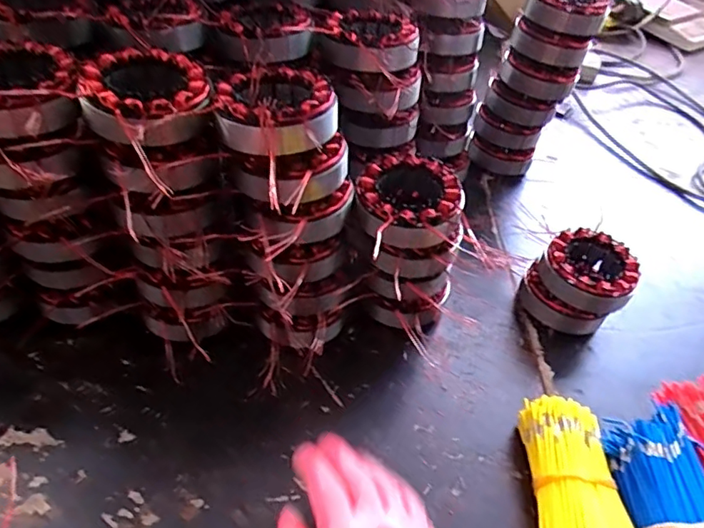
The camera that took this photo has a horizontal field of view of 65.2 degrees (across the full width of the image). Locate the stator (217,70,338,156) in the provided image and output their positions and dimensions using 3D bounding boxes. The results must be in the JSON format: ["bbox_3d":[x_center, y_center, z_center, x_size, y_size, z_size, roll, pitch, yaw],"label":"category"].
[{"bbox_3d":[-0.052,-0.110,0.391,0.083,0.032,0.086,1,44,-8],"label":"stator"}]

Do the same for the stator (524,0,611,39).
[{"bbox_3d":[0.237,-0.285,0.610,0.089,0.037,0.070,22,45,14],"label":"stator"}]

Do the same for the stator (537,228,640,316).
[{"bbox_3d":[0.226,0.007,0.532,0.084,0.040,0.077,4,44,-4],"label":"stator"}]

